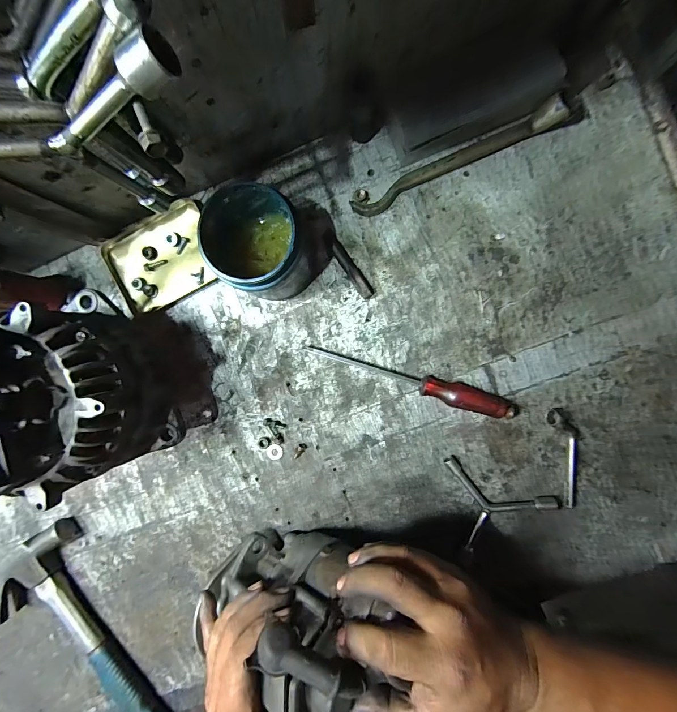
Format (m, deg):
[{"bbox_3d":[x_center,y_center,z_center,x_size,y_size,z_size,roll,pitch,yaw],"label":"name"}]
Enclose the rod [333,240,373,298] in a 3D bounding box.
[{"bbox_3d":[0.014,-0.096,0.371,0.015,0.014,0.072,-35,90,6],"label":"rod"}]

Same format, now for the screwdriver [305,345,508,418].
[{"bbox_3d":[0.075,0.026,0.367,0.228,0.026,0.023,16,94,4],"label":"screwdriver"}]

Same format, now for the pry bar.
[{"bbox_3d":[0.121,-0.203,0.350,0.223,0.027,0.023,-24,91,6],"label":"pry bar"}]

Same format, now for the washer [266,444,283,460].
[{"bbox_3d":[-0.076,0.114,0.395,0.019,0.004,0.020,0,93,5],"label":"washer"}]

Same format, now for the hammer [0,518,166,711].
[{"bbox_3d":[-0.303,0.371,0.415,0.106,0.030,0.328,-30,90,6],"label":"hammer"}]

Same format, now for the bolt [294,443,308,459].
[{"bbox_3d":[-0.046,0.112,0.392,0.010,0.005,0.021,41,96,1],"label":"bolt"}]

